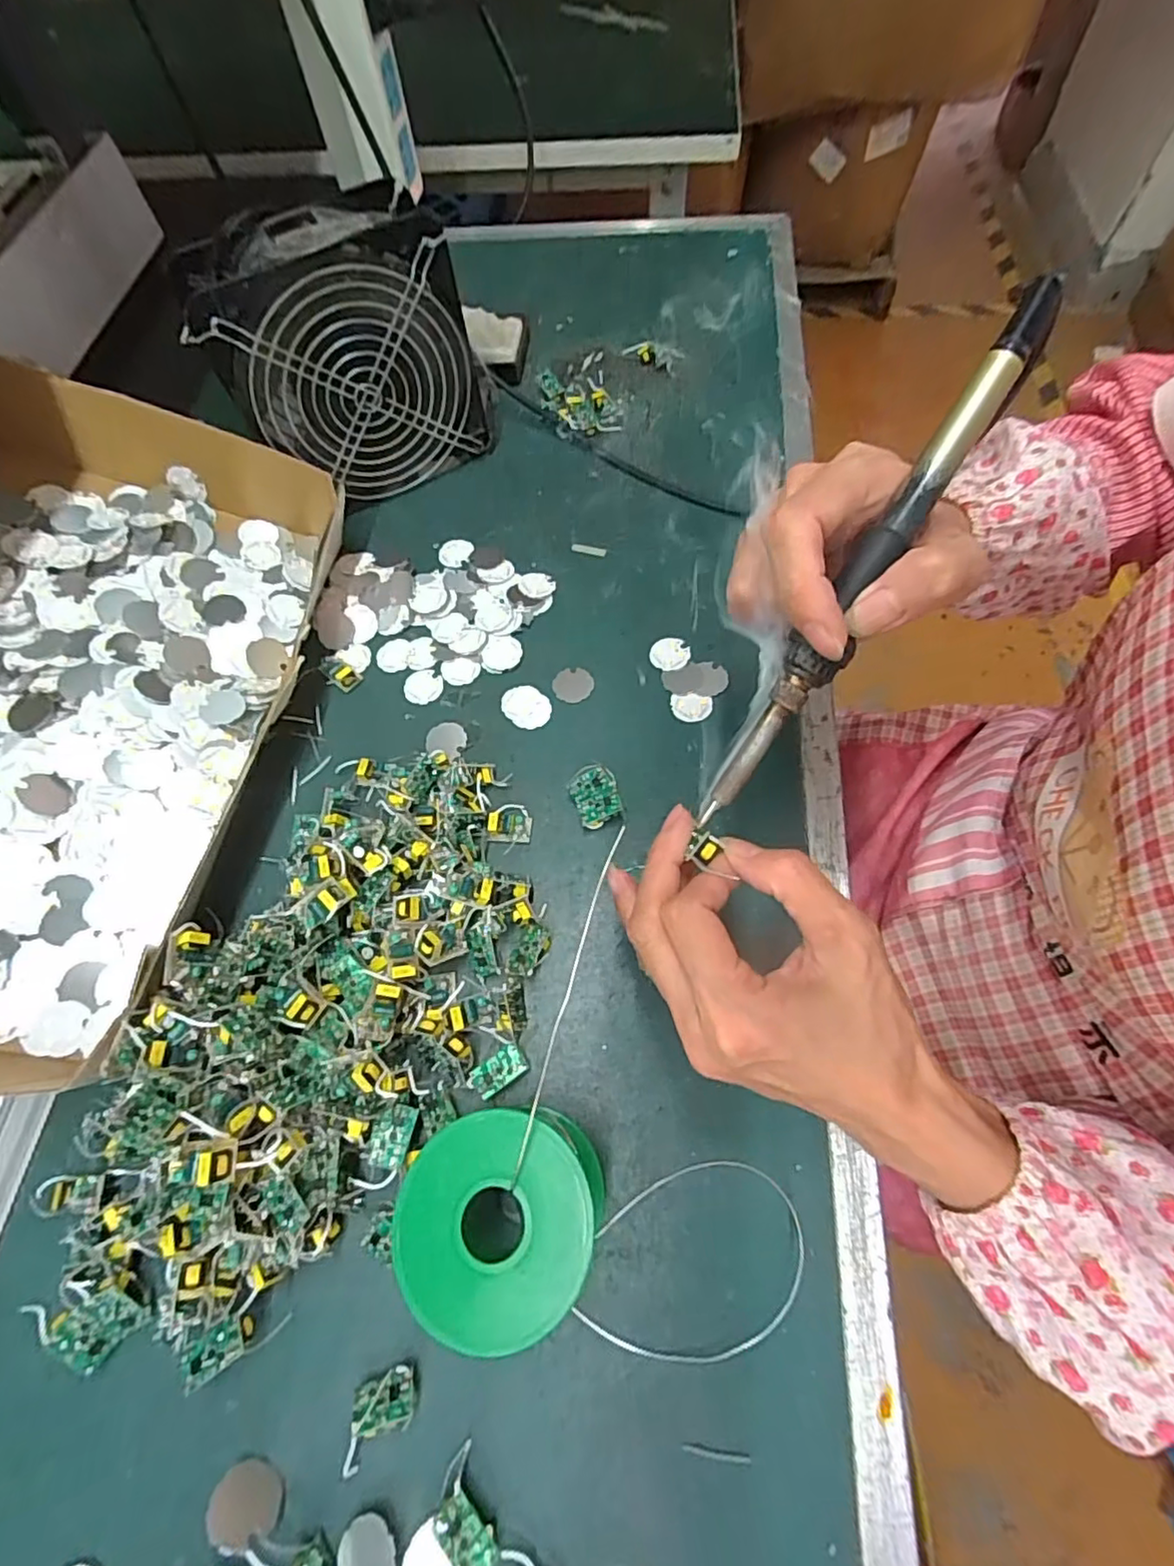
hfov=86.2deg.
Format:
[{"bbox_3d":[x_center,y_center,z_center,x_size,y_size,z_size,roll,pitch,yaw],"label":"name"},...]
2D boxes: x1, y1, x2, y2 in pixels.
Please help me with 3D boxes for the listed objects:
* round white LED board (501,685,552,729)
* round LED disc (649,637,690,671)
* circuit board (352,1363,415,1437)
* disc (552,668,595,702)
[{"bbox_3d":[-0.037,-0.047,0.382,0.032,0.004,0.025,37,72,17],"label":"round white LED board"},{"bbox_3d":[0.052,-0.082,0.392,0.023,0.004,0.024,-1,65,2],"label":"round LED disc"},{"bbox_3d":[-0.079,0.241,0.245,0.023,0.004,0.018,-12,40,1],"label":"circuit board"},{"bbox_3d":[-0.008,-0.061,0.387,0.025,0.004,0.023,-1,65,2],"label":"disc"}]

